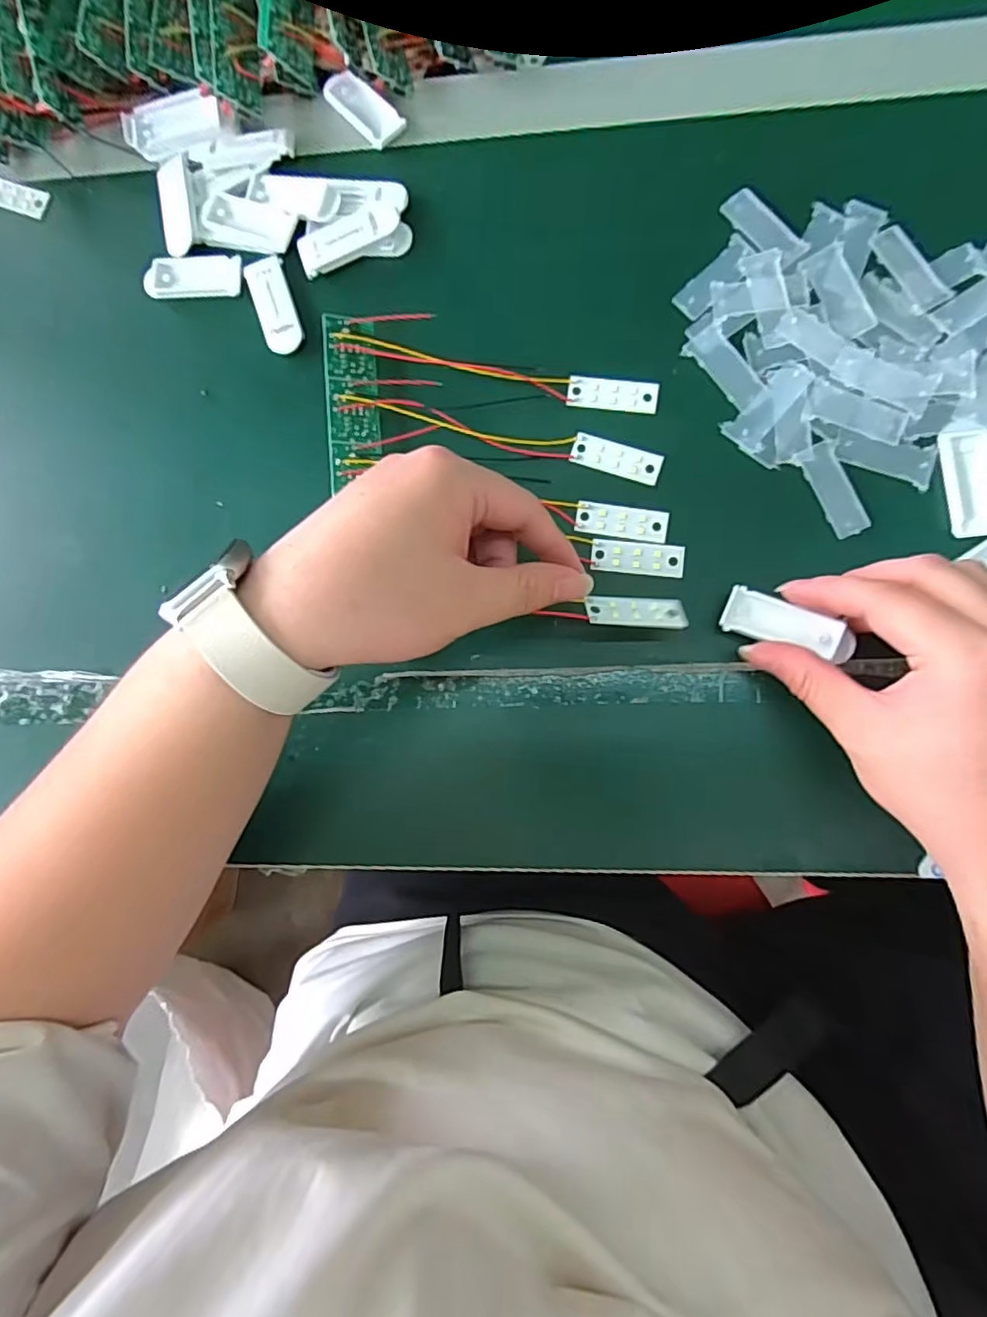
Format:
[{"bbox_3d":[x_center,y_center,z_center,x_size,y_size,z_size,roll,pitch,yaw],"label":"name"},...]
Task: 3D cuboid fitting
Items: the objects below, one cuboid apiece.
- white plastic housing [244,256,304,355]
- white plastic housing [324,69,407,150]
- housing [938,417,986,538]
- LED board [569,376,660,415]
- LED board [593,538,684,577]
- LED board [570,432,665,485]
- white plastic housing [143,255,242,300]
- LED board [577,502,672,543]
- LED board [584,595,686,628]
[{"bbox_3d":[-0.120,-0.194,0.329,0.021,0.004,0.056,-21,84,4],"label":"white plastic housing"},{"bbox_3d":[-0.075,-0.313,0.338,0.022,0.004,0.057,-43,83,1],"label":"white plastic housing"},{"bbox_3d":[0.231,-0.087,0.288,0.022,0.008,0.055,-5,85,5],"label":"housing"},{"bbox_3d":[0.063,-0.139,0.312,0.046,0.004,0.016,8,87,6],"label":"LED board"},{"bbox_3d":[0.073,-0.051,0.303,0.046,0.004,0.017,6,86,6],"label":"LED board"},{"bbox_3d":[0.064,-0.104,0.310,0.046,0.004,0.017,19,88,6],"label":"LED board"},{"bbox_3d":[-0.171,-0.216,0.338,0.057,0.004,0.023,0,86,5],"label":"white plastic housing"},{"bbox_3d":[0.066,-0.070,0.306,0.046,0.004,0.018,8,87,6],"label":"LED board"},{"bbox_3d":[0.064,-0.021,0.269,0.046,0.004,0.015,2,61,-11],"label":"LED board"}]

